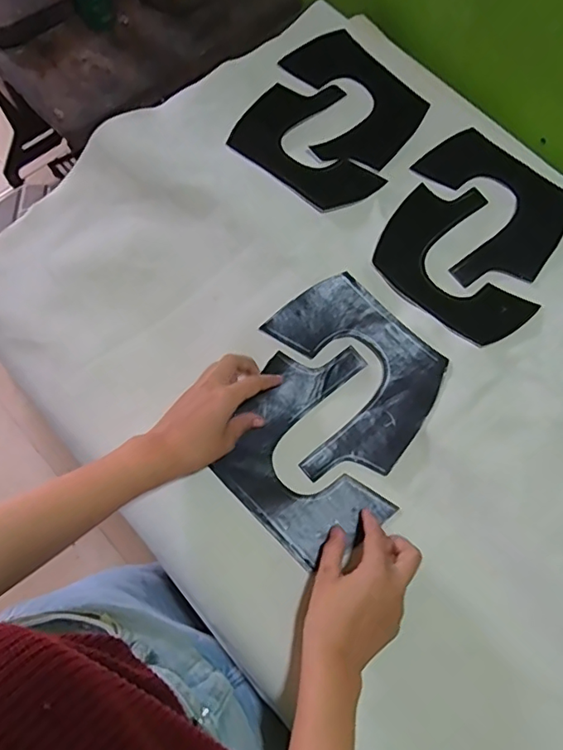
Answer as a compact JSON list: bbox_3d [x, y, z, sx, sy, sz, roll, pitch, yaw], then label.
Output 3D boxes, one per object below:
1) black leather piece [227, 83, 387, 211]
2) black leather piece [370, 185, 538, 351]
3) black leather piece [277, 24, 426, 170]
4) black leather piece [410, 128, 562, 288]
[{"bbox_3d":[0.044,-0.271,0.614,0.175,0.005,0.166,36,64,8],"label":"black leather piece"},{"bbox_3d":[0.199,-0.126,0.572,0.176,0.010,0.170,41,68,7],"label":"black leather piece"},{"bbox_3d":[0.075,-0.330,0.642,0.163,0.012,0.182,-42,82,-16],"label":"black leather piece"},{"bbox_3d":[0.226,-0.186,0.601,0.179,0.006,0.176,40,74,11],"label":"black leather piece"}]

